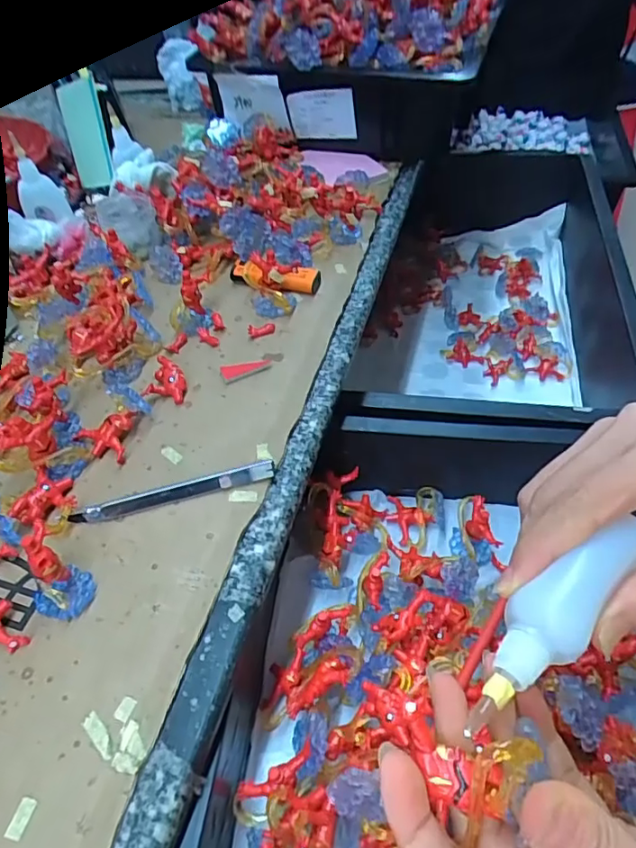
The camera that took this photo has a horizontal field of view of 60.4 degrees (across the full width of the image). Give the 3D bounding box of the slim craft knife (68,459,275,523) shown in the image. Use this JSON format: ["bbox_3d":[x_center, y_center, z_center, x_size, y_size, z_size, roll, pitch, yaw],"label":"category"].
[{"bbox_3d":[-0.095,0.046,0.361,0.132,0.013,0.012,-14,52,-8],"label":"slim craft knife"}]

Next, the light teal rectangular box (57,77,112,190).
[{"bbox_3d":[-0.258,-0.321,0.608,0.073,0.104,0.004,12,29,37],"label":"light teal rectangular box"}]

